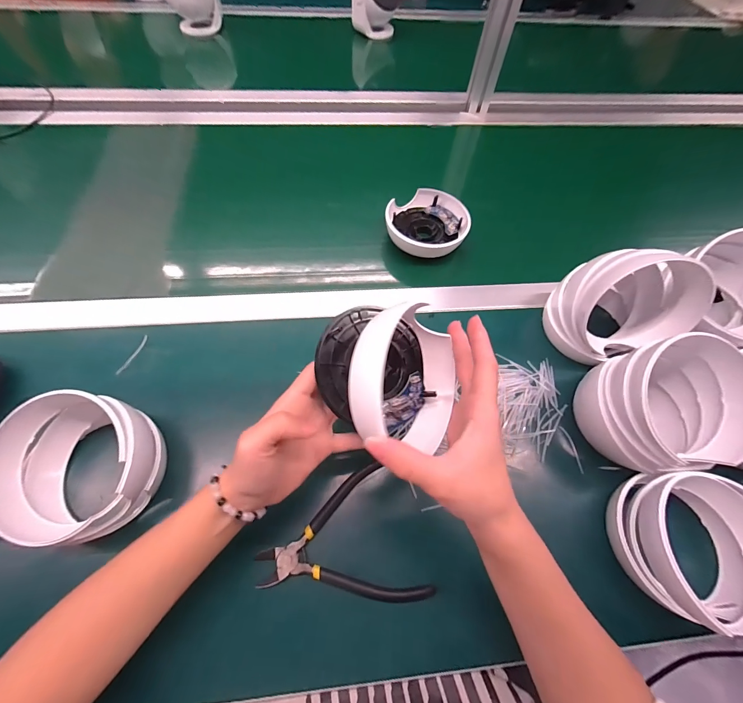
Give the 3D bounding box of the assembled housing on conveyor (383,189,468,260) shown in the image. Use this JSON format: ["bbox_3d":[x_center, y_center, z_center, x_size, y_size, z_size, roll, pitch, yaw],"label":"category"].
[{"bbox_3d":[0.079,-0.184,0.480,0.117,0.042,0.102,9,62,2],"label":"assembled housing on conveyor"}]

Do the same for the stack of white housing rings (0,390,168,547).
[{"bbox_3d":[-0.254,0.098,0.283,0.121,0.071,0.111,3,62,-1],"label":"stack of white housing rings"}]

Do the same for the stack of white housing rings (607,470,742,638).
[{"bbox_3d":[0.282,0.169,0.289,0.129,0.069,0.116,11,62,3],"label":"stack of white housing rings"}]

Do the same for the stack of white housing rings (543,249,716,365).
[{"bbox_3d":[0.278,-0.052,0.367,0.121,0.117,0.093,-9,63,-7],"label":"stack of white housing rings"}]

